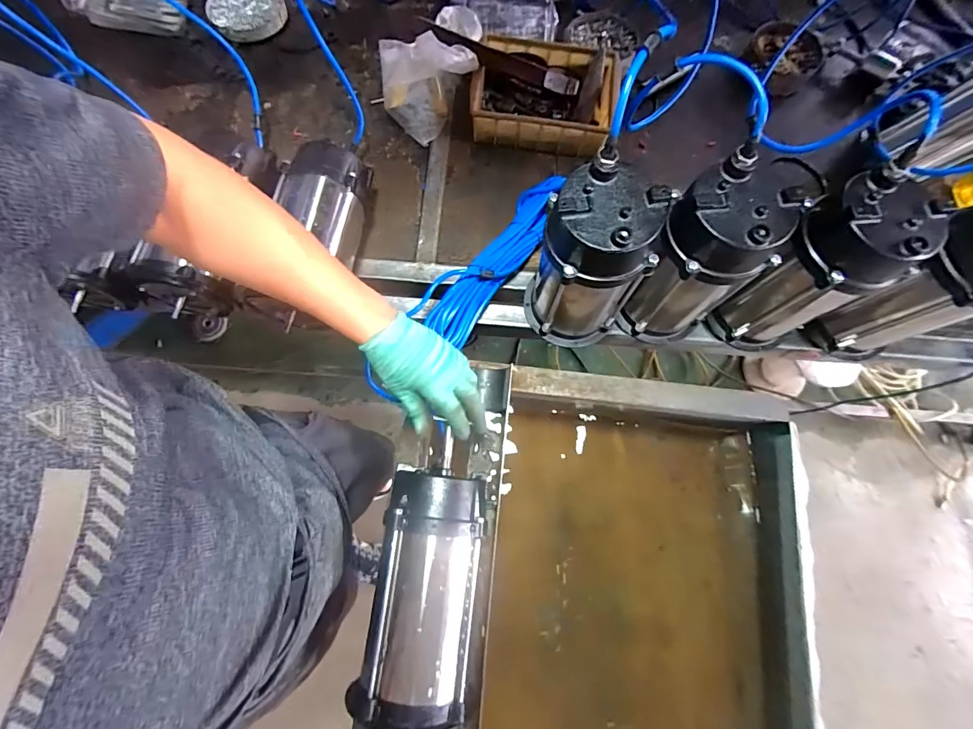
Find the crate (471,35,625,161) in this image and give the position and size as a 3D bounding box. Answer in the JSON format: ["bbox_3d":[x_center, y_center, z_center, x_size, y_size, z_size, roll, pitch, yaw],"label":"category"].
[{"bbox_3d":[0.097,-0.474,0.743,0.238,0.072,0.181,8,74,1],"label":"crate"}]

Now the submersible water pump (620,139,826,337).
[{"bbox_3d":[0.266,-0.120,0.545,0.122,0.268,0.102,25,76,6],"label":"submersible water pump"}]

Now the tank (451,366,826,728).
[{"bbox_3d":[0.175,0.414,0.635,0.556,0.213,0.755,7,74,1],"label":"tank"}]

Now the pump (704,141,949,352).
[{"bbox_3d":[0.412,-0.115,0.547,0.123,0.248,0.124,-27,77,-8],"label":"pump"}]

